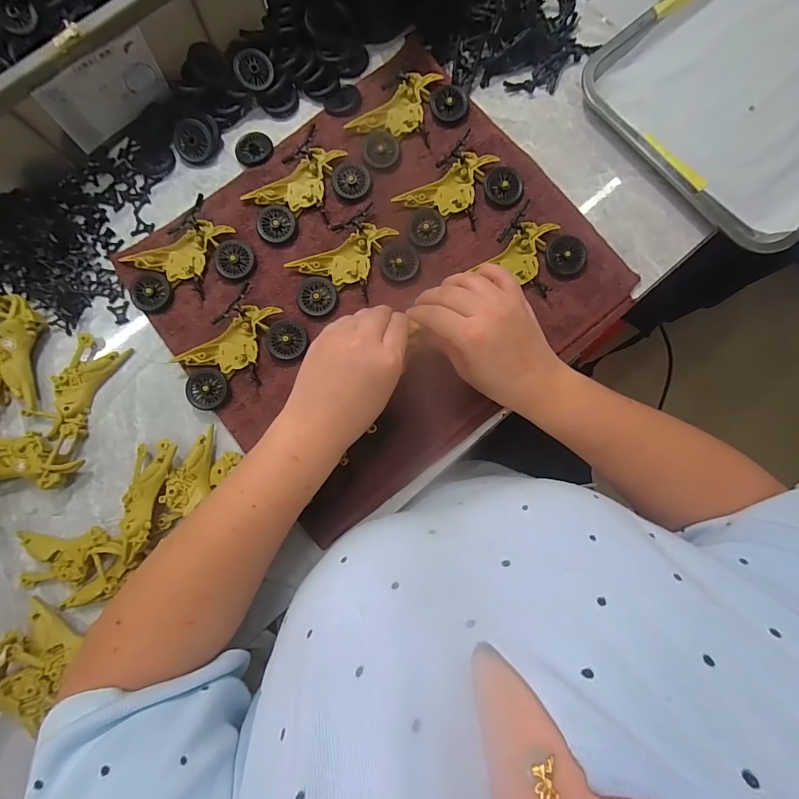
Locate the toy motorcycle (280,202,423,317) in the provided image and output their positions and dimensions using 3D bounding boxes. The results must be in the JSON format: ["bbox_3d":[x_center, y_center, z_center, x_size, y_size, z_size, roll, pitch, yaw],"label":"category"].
[{"bbox_3d":[-0.046,-0.125,0.375,0.114,0.016,0.075,-37,83,-4],"label":"toy motorcycle"}]

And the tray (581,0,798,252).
[{"bbox_3d":[0.383,-0.330,0.399,0.349,0.024,0.256,-40,84,-4],"label":"tray"}]

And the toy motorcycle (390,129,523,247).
[{"bbox_3d":[0.054,-0.196,0.384,0.115,0.017,0.074,-40,84,-4],"label":"toy motorcycle"}]

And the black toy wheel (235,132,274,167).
[{"bbox_3d":[-0.148,-0.255,0.405,0.037,0.008,0.033,-32,83,-3],"label":"black toy wheel"}]

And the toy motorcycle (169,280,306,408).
[{"bbox_3d":[-0.149,-0.041,0.368,0.078,0.014,0.113,44,85,6],"label":"toy motorcycle"}]

